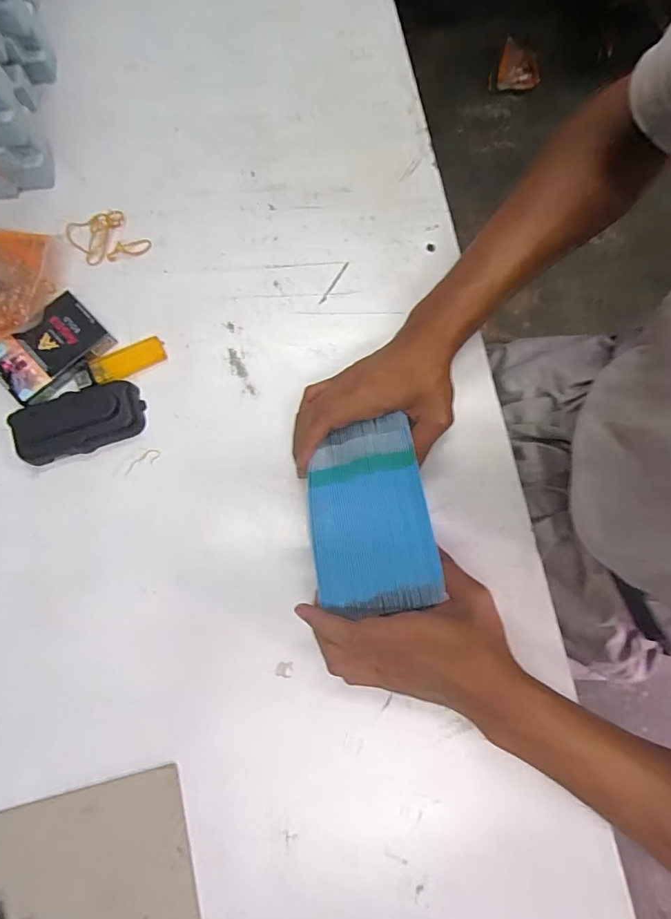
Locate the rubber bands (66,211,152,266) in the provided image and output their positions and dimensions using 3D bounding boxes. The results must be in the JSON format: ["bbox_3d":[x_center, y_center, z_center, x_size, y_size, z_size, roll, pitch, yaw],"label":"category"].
[{"bbox_3d":[-0.222,-0.217,0.421,0.072,0.006,0.050,-16,80,-4],"label":"rubber bands"}]

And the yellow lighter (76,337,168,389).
[{"bbox_3d":[-0.196,-0.088,0.392,0.078,0.012,0.027,-28,81,-6],"label":"yellow lighter"}]

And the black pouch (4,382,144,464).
[{"bbox_3d":[-0.224,-0.033,0.377,0.105,0.020,0.053,-21,80,-5],"label":"black pouch"}]

